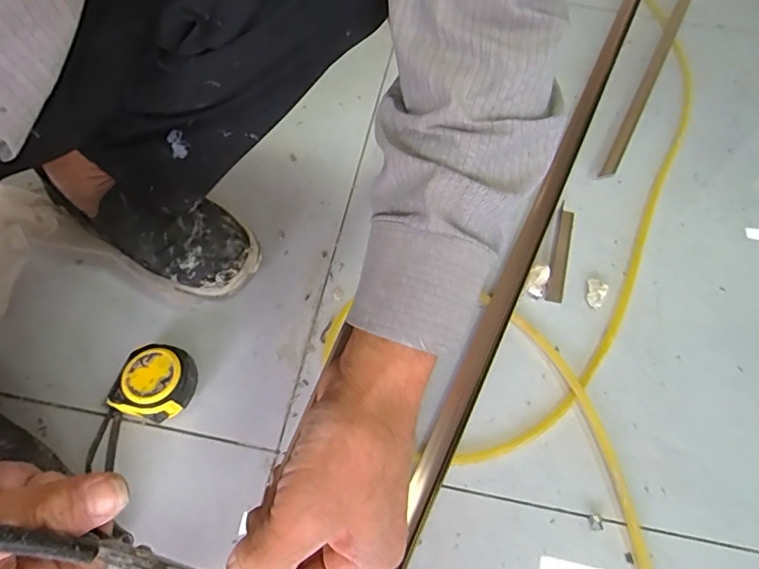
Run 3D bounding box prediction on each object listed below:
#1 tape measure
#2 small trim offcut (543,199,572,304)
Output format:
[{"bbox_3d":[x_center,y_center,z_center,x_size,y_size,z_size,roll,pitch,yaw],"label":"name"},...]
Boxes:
[{"bbox_3d":[-0.199,0.089,0.430,0.067,0.043,0.063,13,60,5],"label":"tape measure"},{"bbox_3d":[0.203,-0.036,0.538,0.019,0.012,0.123,16,60,7],"label":"small trim offcut"}]

